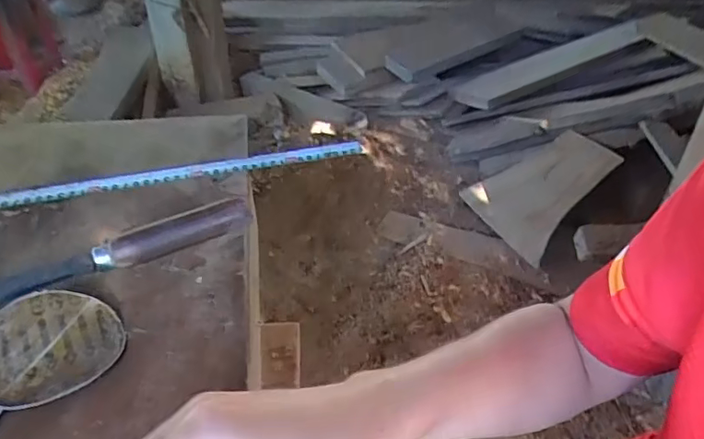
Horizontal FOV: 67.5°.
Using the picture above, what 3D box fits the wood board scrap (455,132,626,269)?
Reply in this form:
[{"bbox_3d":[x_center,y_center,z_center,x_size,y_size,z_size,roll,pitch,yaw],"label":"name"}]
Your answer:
[{"bbox_3d":[0.567,-0.102,1.570,0.398,0.034,0.323,-42,46,-3],"label":"wood board scrap"}]

